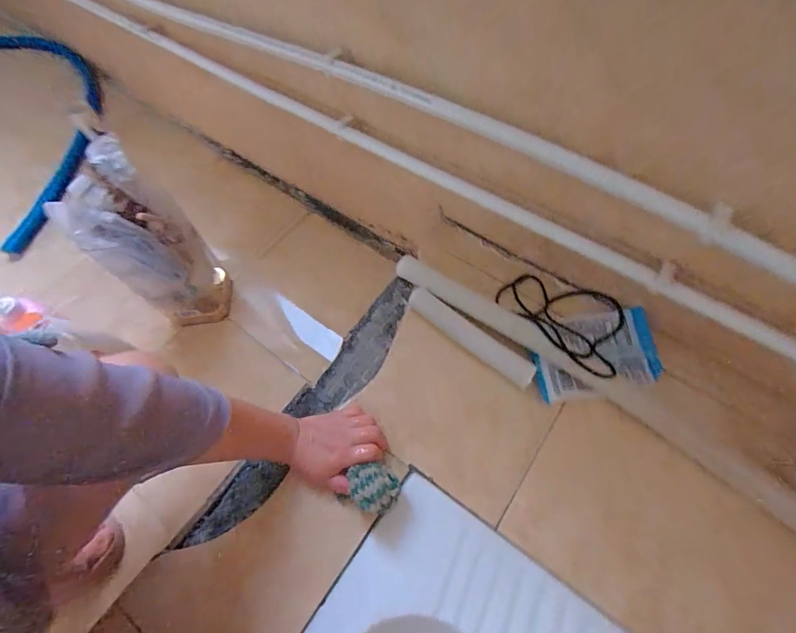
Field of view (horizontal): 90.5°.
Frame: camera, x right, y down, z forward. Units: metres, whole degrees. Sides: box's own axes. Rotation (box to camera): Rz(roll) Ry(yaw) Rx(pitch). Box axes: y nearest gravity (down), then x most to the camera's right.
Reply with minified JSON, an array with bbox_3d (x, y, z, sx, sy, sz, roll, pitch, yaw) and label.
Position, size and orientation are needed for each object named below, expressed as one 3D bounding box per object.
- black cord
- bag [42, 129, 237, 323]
[{"bbox_3d":[0.242,-0.011,0.545,0.129,0.051,0.181,-38,68,-14],"label":"black cord"},{"bbox_3d":[-0.383,-0.107,0.636,0.113,0.302,0.111,-17,62,-6],"label":"bag"}]

